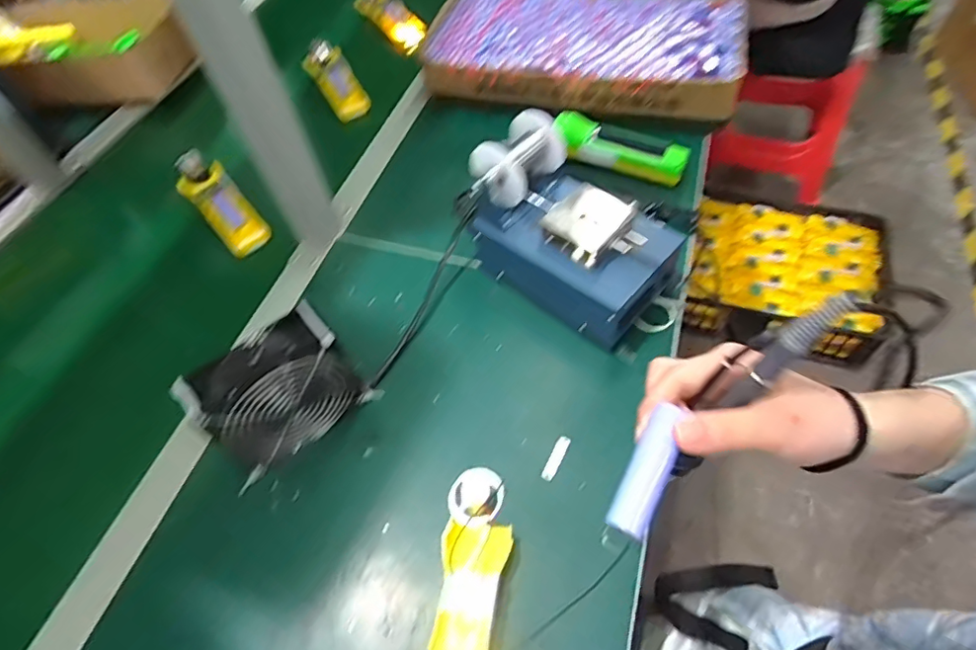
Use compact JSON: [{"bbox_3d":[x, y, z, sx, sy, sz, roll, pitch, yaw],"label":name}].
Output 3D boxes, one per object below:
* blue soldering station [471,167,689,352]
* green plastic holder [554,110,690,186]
[{"bbox_3d":[0.087,-0.079,0.559,0.179,0.096,0.122,34,64,23],"label":"blue soldering station"},{"bbox_3d":[0.161,-0.217,0.674,0.163,0.034,0.047,12,57,12],"label":"green plastic holder"}]

